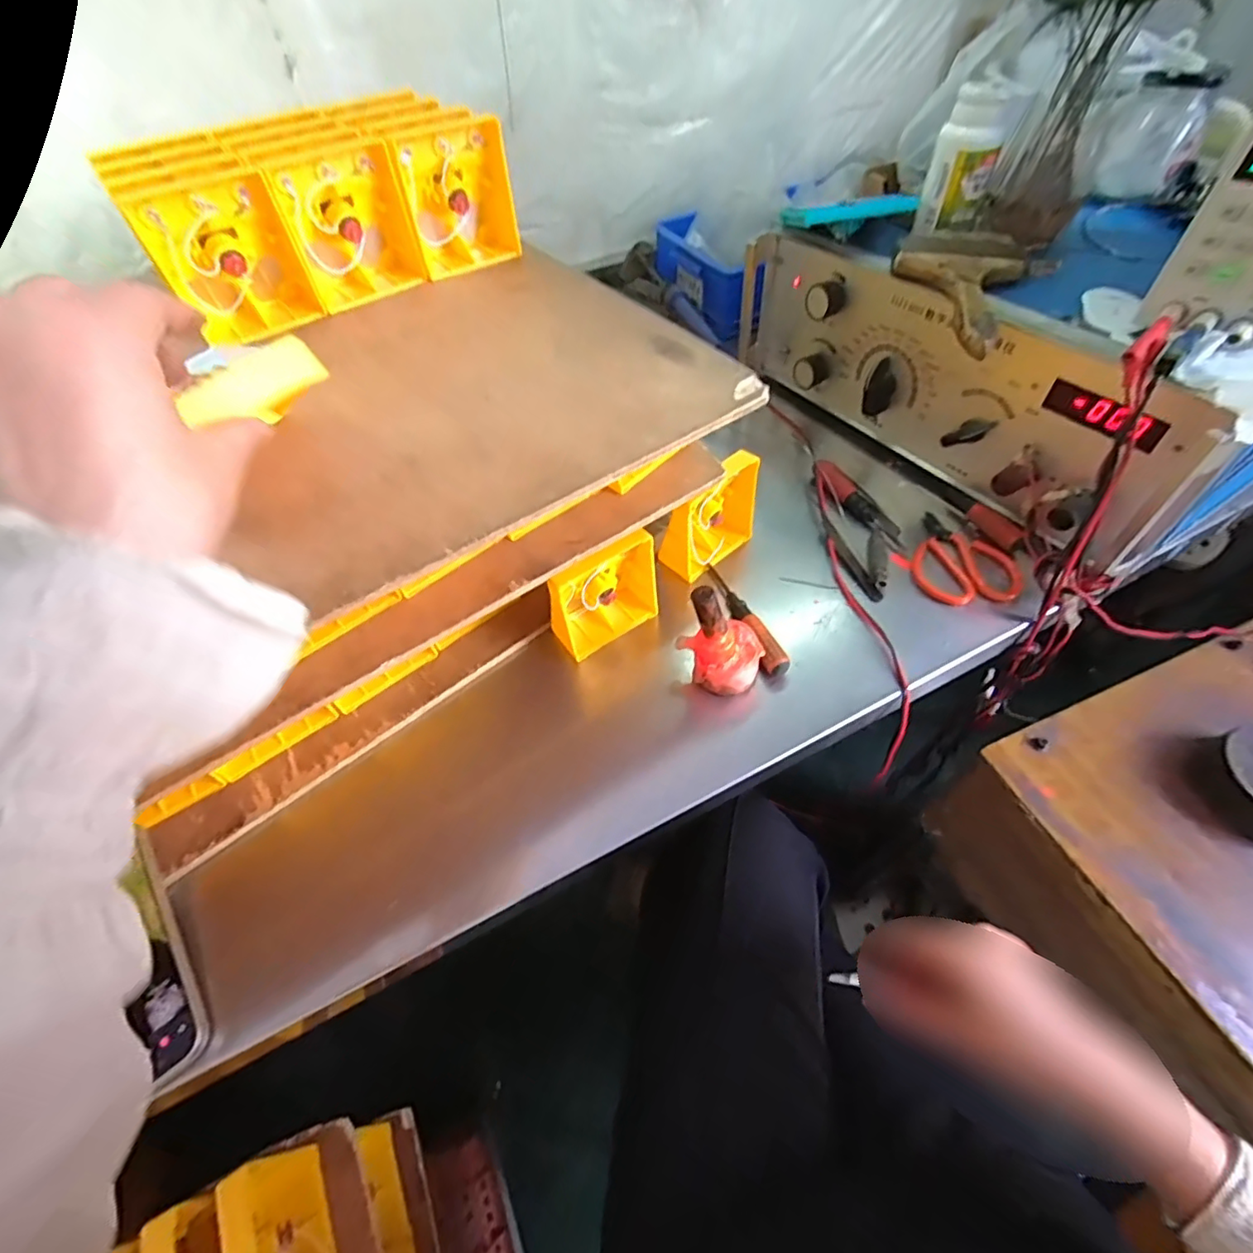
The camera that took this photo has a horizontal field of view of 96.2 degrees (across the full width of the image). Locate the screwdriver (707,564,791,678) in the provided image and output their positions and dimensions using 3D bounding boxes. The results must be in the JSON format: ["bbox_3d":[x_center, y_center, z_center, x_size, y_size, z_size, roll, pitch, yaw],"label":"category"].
[{"bbox_3d":[0.093,-0.009,0.457,0.018,0.020,0.121,-20,54,-11],"label":"screwdriver"}]

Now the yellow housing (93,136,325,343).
[{"bbox_3d":[-0.294,-0.275,0.401,0.083,0.088,0.147,-33,57,-20],"label":"yellow housing"}]

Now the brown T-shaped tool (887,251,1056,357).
[{"bbox_3d":[0.267,-0.279,0.455,0.111,0.019,0.176,33,61,25],"label":"brown T-shaped tool"}]

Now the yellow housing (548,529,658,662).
[{"bbox_3d":[-0.019,-0.034,0.442,0.097,0.091,0.047,-33,57,-19],"label":"yellow housing"}]

